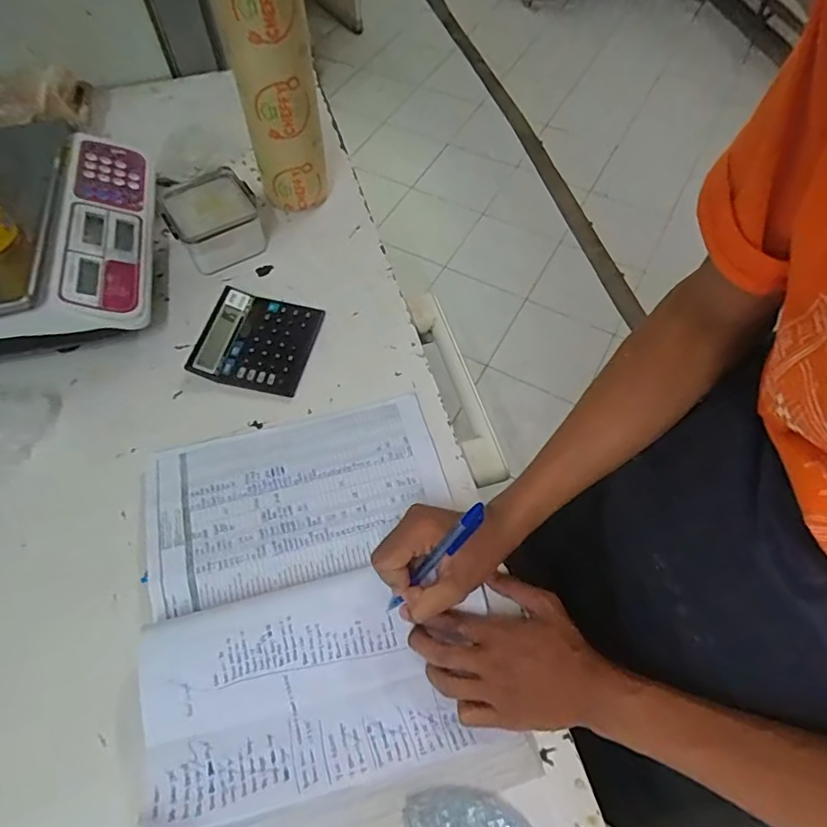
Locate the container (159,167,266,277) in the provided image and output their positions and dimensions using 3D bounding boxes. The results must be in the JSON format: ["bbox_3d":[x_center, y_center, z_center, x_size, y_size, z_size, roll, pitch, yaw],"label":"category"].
[{"bbox_3d":[-0.260,-0.253,0.706,0.105,0.072,0.112,-30,65,-15],"label":"container"}]

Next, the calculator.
[{"bbox_3d":[-0.187,-0.089,0.648,0.129,0.020,0.124,9,62,5],"label":"calculator"}]

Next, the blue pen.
[{"bbox_3d":[0.014,0.127,0.463,0.013,0.015,0.132,47,112,22],"label":"blue pen"}]

